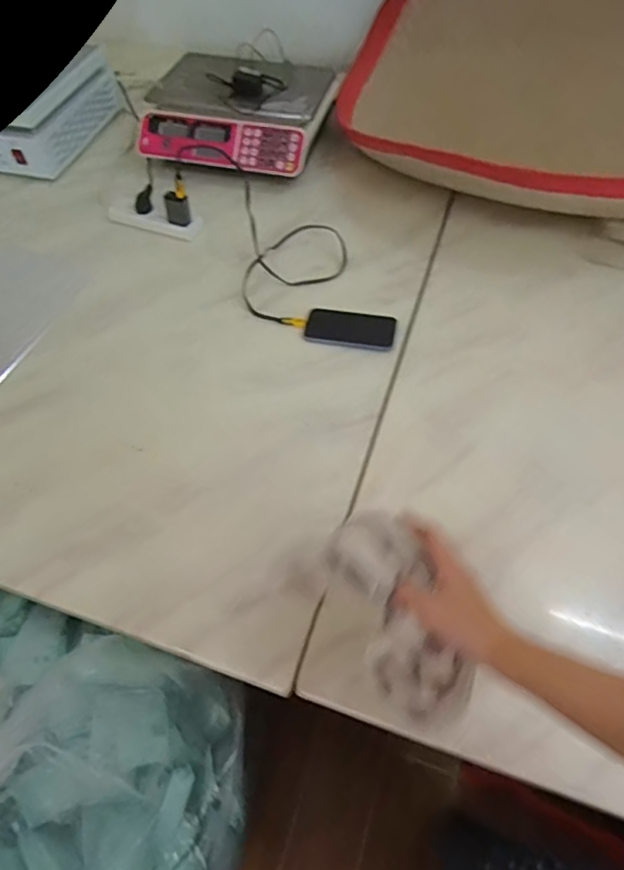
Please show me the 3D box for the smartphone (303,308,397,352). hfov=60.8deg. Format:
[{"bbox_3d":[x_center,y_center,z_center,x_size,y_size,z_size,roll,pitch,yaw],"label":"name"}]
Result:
[{"bbox_3d":[0.061,-0.170,0.846,0.140,0.007,0.077,10,60,7],"label":"smartphone"}]

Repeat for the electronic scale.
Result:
[{"bbox_3d":[-0.150,-0.658,1.084,0.344,0.106,0.296,14,58,10],"label":"electronic scale"}]

